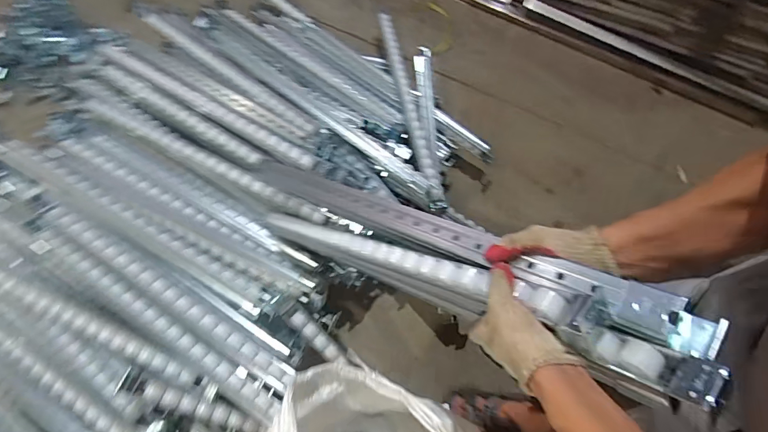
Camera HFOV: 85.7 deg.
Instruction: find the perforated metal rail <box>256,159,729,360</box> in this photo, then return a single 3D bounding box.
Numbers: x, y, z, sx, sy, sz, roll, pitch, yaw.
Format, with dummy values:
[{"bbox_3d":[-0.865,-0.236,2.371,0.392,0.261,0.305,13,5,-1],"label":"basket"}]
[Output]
[{"bbox_3d":[0.017,0.005,0.647,0.819,0.046,0.048,21,67,44],"label":"perforated metal rail"}]

